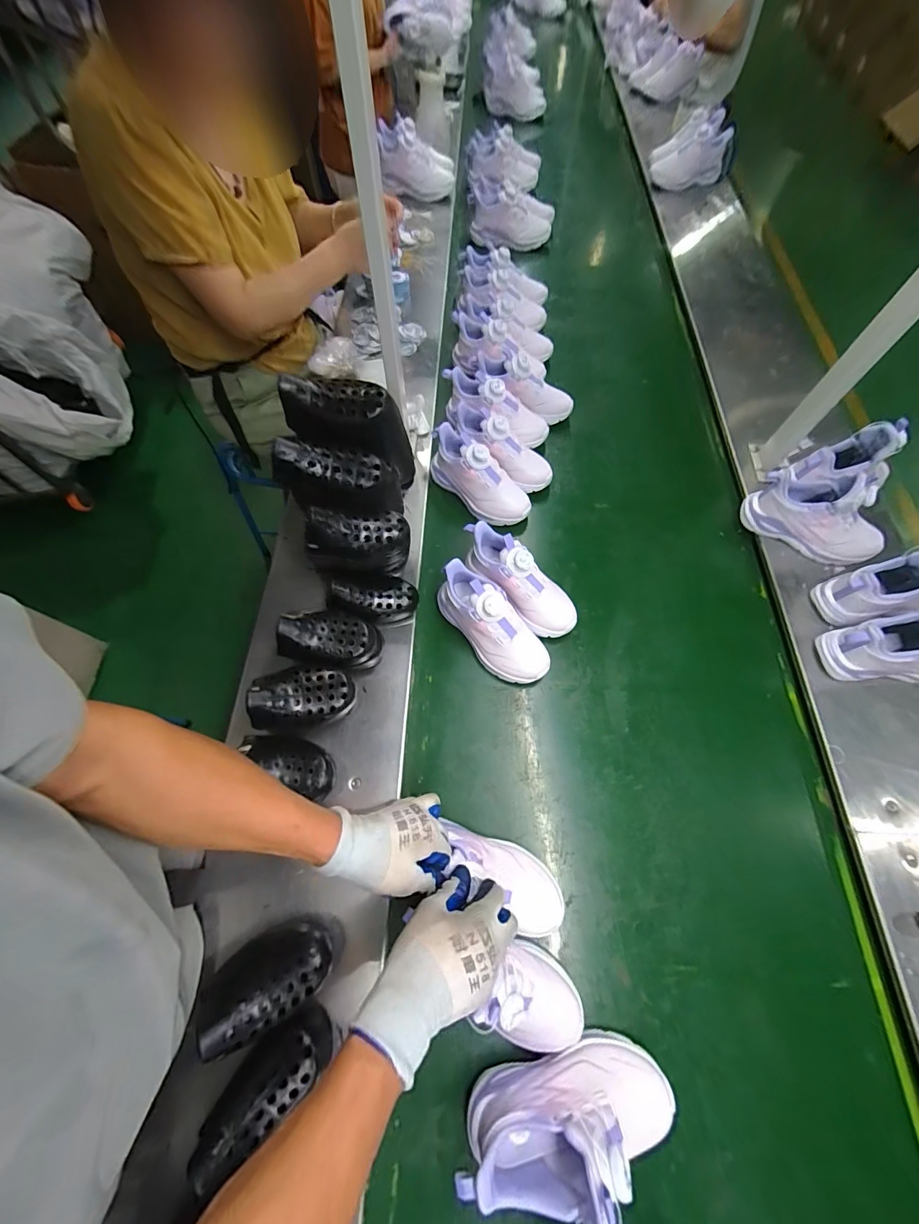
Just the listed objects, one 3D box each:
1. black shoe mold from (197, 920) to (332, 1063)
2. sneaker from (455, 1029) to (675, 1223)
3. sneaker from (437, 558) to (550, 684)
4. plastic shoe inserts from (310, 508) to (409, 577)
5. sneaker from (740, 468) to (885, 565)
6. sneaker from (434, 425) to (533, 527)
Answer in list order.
[{"bbox_3d":[-0.193,0.376,0.431,0.111,0.093,0.072,-30,68,-7],"label":"black shoe mold"},{"bbox_3d":[0.103,0.477,0.385,0.208,0.128,0.074,-10,66,-5],"label":"sneaker"},{"bbox_3d":[0.045,0.018,0.608,0.070,0.089,0.202,-40,85,-17],"label":"sneaker"},{"bbox_3d":[-0.146,-0.094,0.606,0.150,0.141,0.050,-16,67,-2],"label":"plastic shoe inserts"},{"bbox_3d":[0.583,-0.159,0.670,0.202,0.112,0.085,35,74,18],"label":"sneaker"},{"bbox_3d":[0.028,-0.231,0.738,0.206,0.107,0.066,38,70,16],"label":"sneaker"}]

